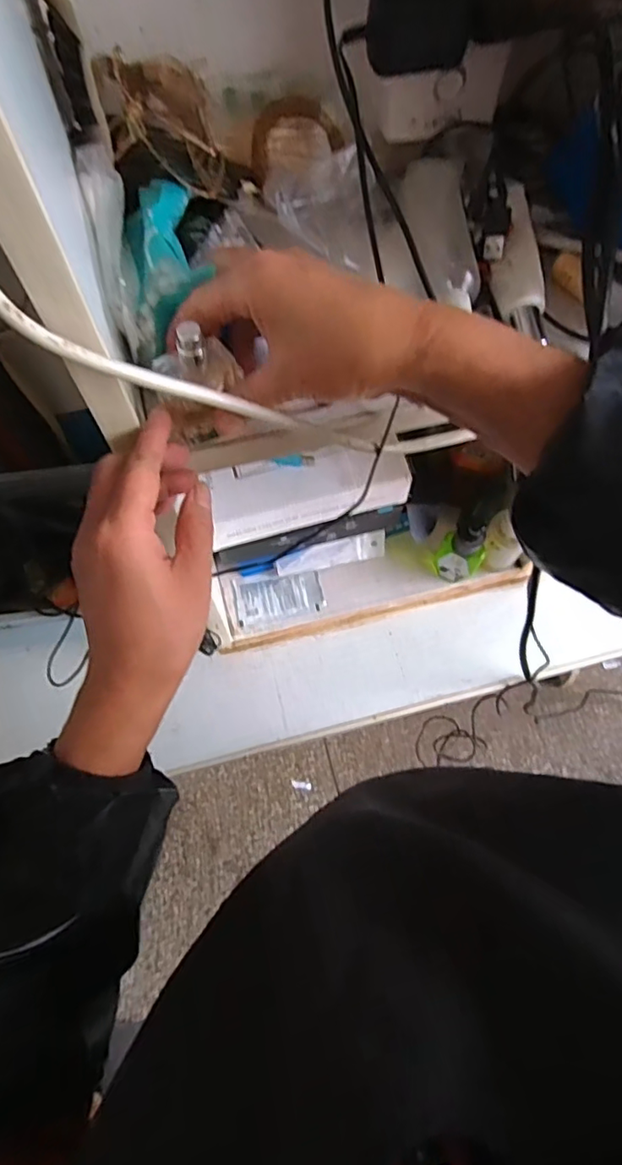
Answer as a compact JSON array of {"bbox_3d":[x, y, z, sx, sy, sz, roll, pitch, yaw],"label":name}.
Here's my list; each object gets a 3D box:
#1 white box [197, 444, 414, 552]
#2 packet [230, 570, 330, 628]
[{"bbox_3d":[-0.001,-0.088,0.554,0.186,0.060,0.058,-14,67,-5],"label":"white box"},{"bbox_3d":[-0.037,0.016,0.665,0.098,0.004,0.056,-14,67,-5],"label":"packet"}]

